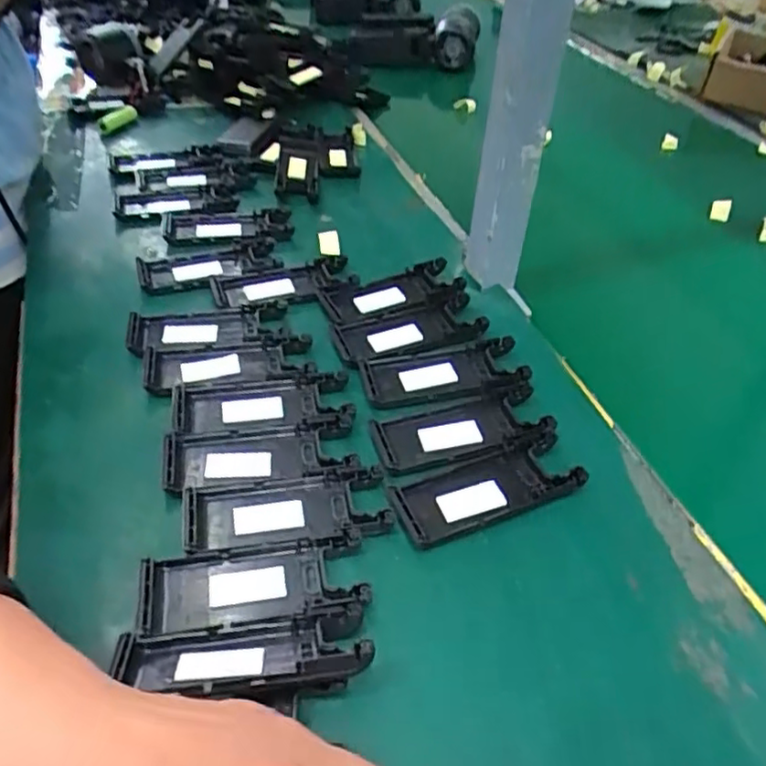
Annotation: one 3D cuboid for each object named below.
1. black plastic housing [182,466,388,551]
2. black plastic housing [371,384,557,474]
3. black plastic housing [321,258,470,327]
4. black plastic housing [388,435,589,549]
[{"bbox_3d":[-0.049,0.065,0.339,0.100,0.010,0.041,-3,44,-6],"label":"black plastic housing"},{"bbox_3d":[0.046,0.025,0.384,0.101,0.011,0.045,-10,45,-13],"label":"black plastic housing"},{"bbox_3d":[0.008,-0.066,0.473,0.101,0.010,0.044,-15,47,-18],"label":"black plastic housing"},{"bbox_3d":[0.056,0.056,0.356,0.100,0.014,0.038,-14,46,-17],"label":"black plastic housing"}]

